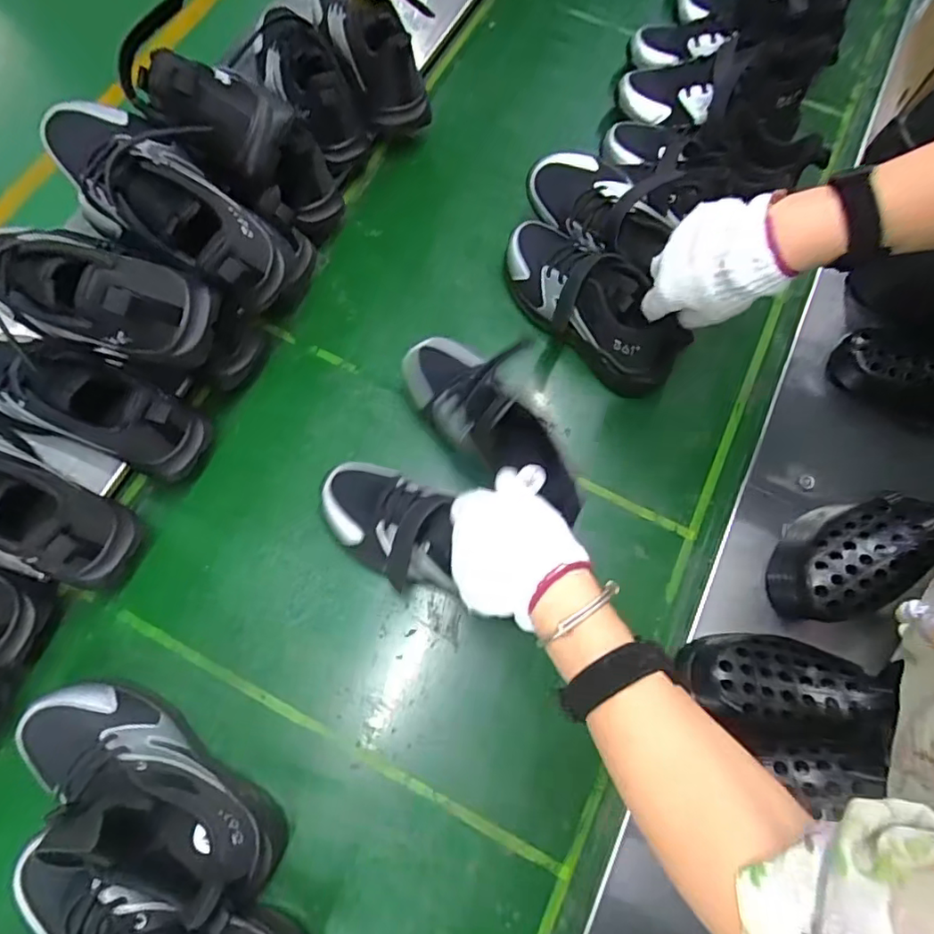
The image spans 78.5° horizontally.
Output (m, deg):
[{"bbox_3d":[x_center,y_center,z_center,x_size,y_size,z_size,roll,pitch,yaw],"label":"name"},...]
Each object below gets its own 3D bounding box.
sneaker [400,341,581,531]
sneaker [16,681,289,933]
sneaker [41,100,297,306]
[{"bbox_3d":[0.034,-0.042,0.564,0.238,0.103,0.084,46,75,-1],"label":"sneaker"},{"bbox_3d":[-0.258,0.252,0.441,0.231,0.149,0.083,29,72,7],"label":"sneaker"},{"bbox_3d":[-0.272,-0.235,0.521,0.238,0.098,0.100,31,73,8],"label":"sneaker"}]

